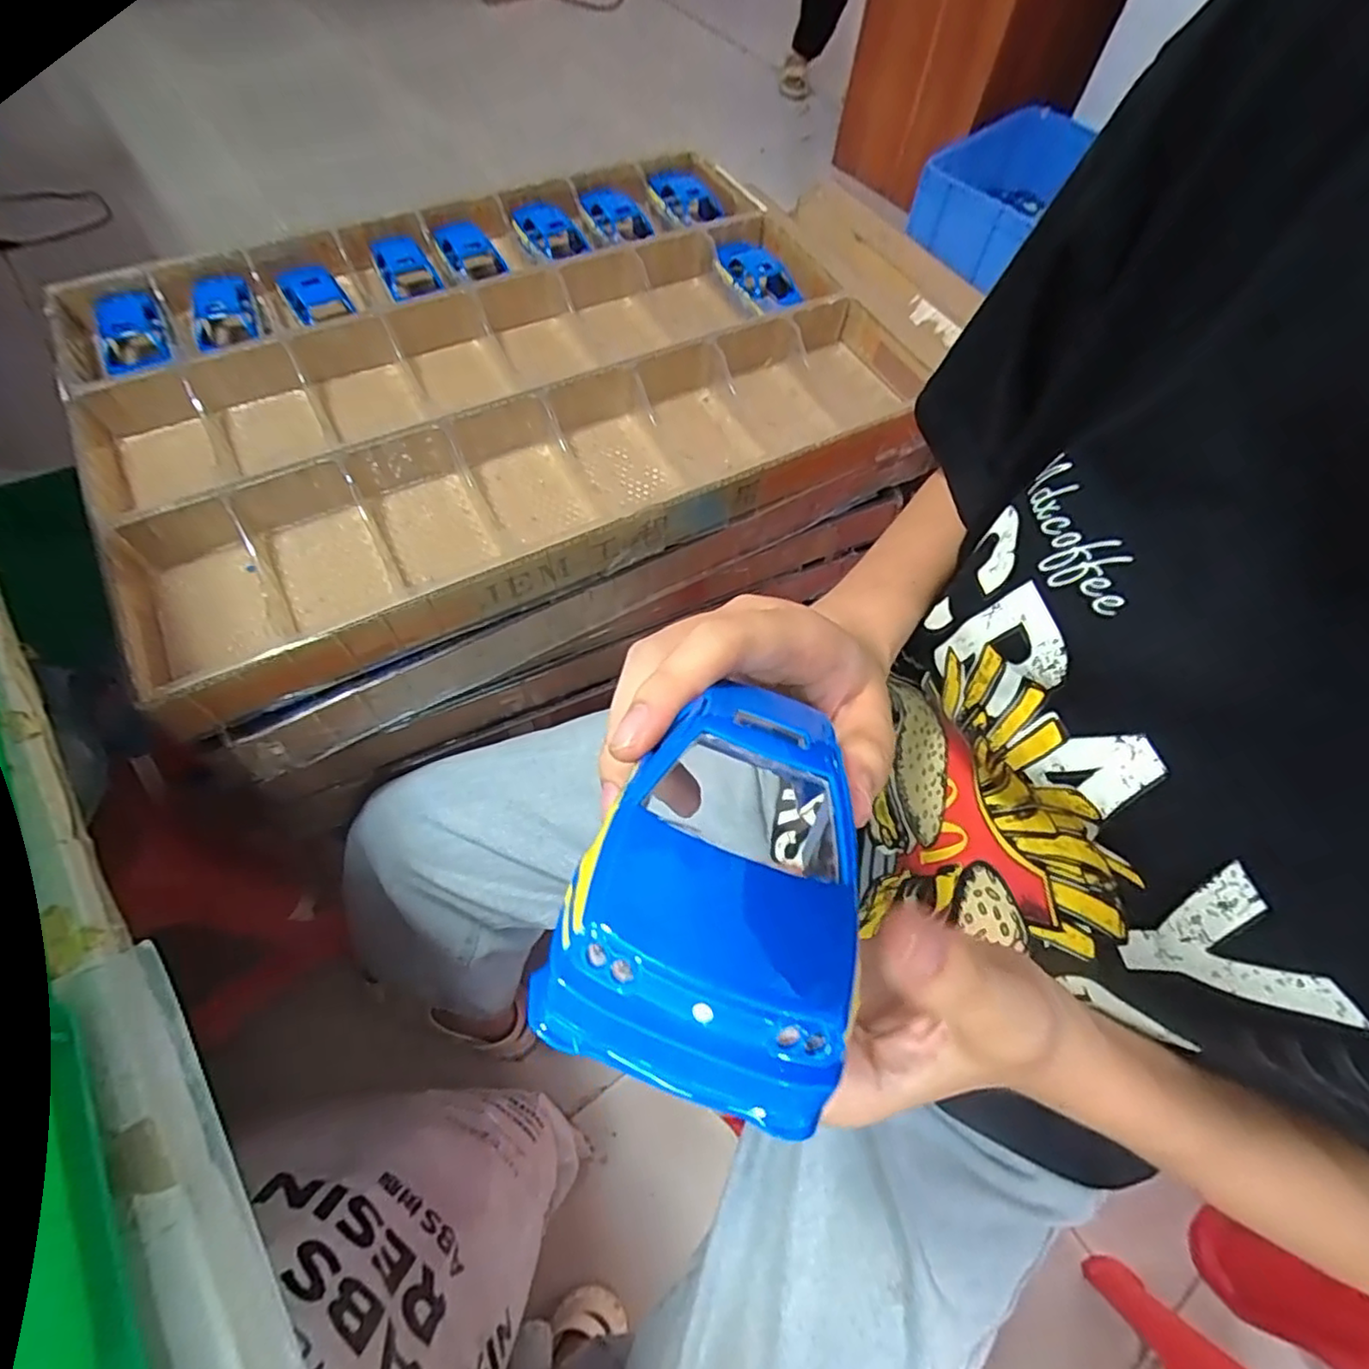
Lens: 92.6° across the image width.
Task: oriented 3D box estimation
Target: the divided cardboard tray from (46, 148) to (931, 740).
[{"bbox_3d":[-0.146,-0.284,0.579,0.663,0.065,0.456,-25,66,-15],"label":"divided cardboard tray"}]

